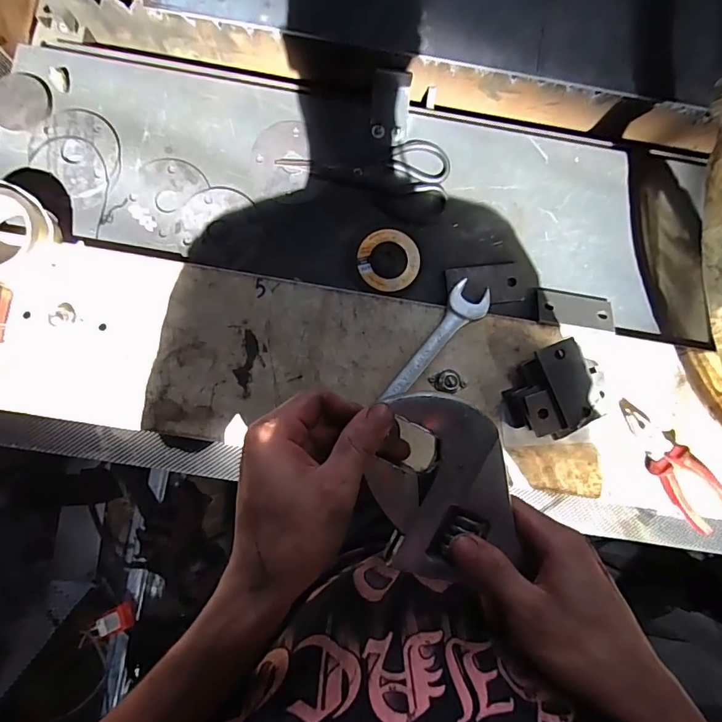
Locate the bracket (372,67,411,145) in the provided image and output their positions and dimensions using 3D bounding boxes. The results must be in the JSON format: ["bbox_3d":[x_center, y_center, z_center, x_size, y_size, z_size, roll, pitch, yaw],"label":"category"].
[{"bbox_3d":[0.040,-0.335,0.613,0.047,0.019,0.089,5,83,-2],"label":"bracket"}]

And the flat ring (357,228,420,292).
[{"bbox_3d":[0.036,-0.132,0.614,0.080,0.006,0.080,0,83,-3],"label":"flat ring"}]

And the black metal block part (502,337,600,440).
[{"bbox_3d":[0.224,0.038,0.562,0.085,0.060,0.097,-24,85,-6],"label":"black metal block part"}]

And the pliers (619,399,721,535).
[{"bbox_3d":[0.387,0.126,0.583,0.062,0.022,0.182,-41,87,-7],"label":"pliers"}]

